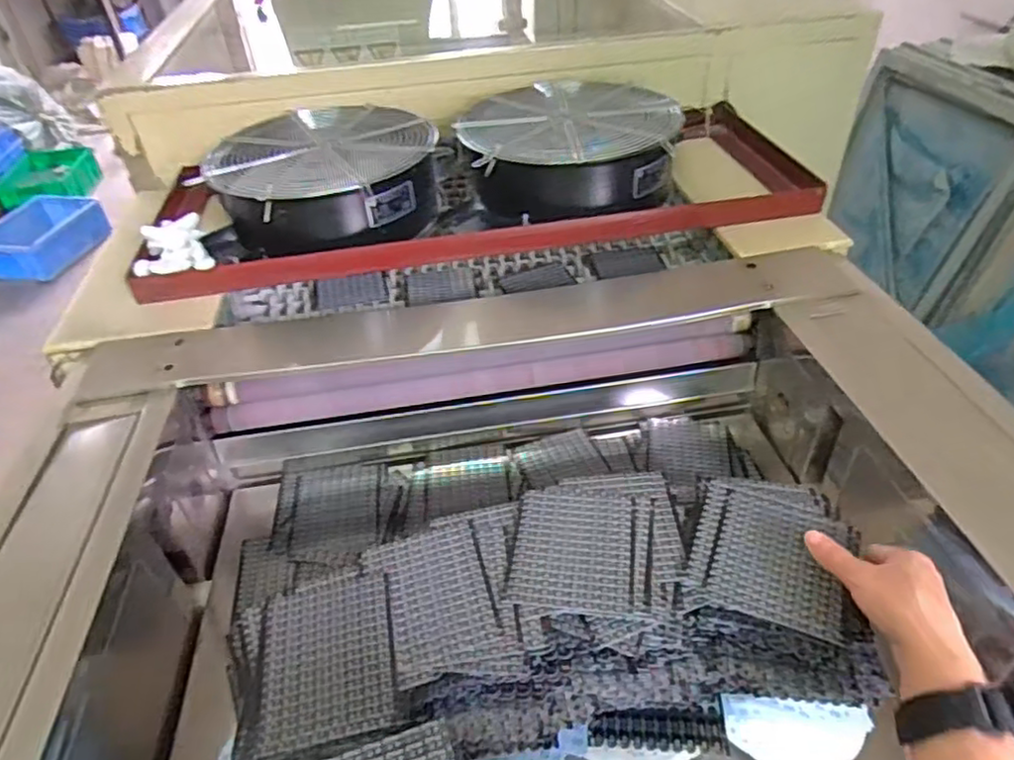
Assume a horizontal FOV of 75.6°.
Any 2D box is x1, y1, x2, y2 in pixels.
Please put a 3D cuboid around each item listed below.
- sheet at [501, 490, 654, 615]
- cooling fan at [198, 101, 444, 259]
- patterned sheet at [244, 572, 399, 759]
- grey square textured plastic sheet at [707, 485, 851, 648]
[{"bbox_3d":[0.065,0.142,0.559,0.115,0.005,0.117,3,40,10],"label":"sheet"},{"bbox_3d":[-0.250,-0.280,0.942,0.294,0.127,0.273,-3,40,2],"label":"cooling fan"},{"bbox_3d":[-0.142,0.215,0.508,0.106,0.010,0.130,-11,41,-6],"label":"patterned sheet"},{"bbox_3d":[0.225,0.145,0.536,0.099,0.006,0.118,14,43,22],"label":"grey square textured plastic sheet"}]

